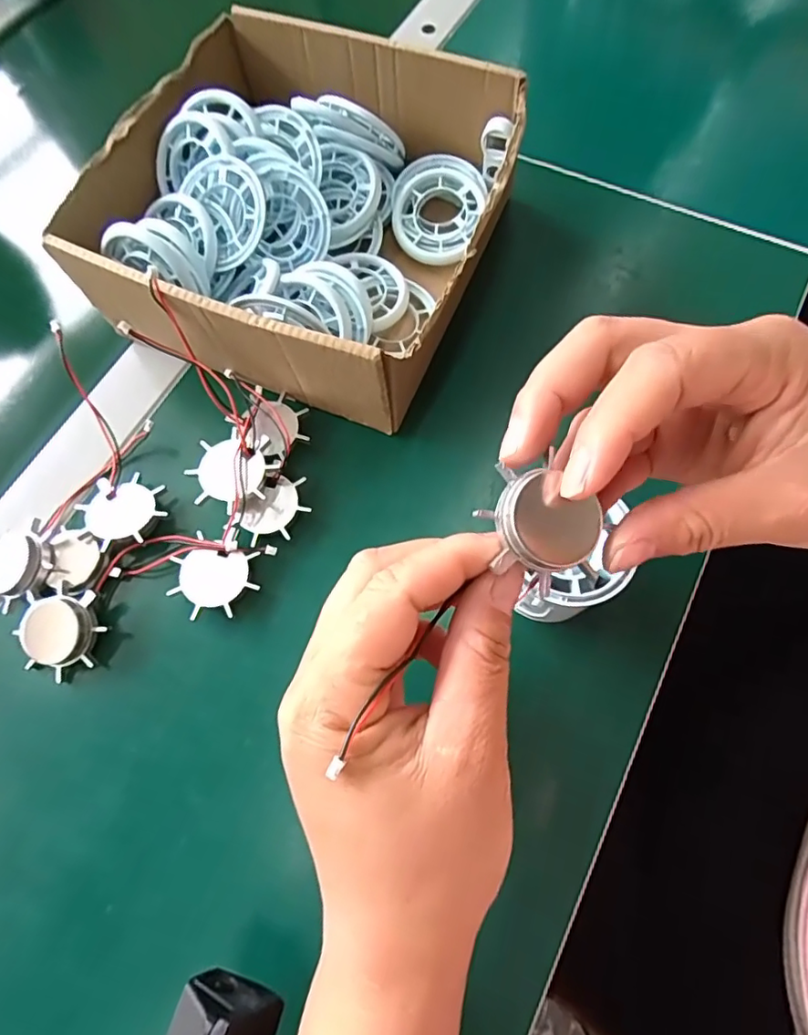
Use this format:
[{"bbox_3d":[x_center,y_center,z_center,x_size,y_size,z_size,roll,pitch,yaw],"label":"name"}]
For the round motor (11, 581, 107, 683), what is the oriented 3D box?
[{"bbox_3d":[-0.161,0.055,0.257,0.037,0.011,0.038,-14,82,2],"label":"round motor"}]

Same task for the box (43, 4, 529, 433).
[{"bbox_3d":[-0.055,-0.167,0.304,0.204,0.069,0.194,18,70,10],"label":"box"}]

